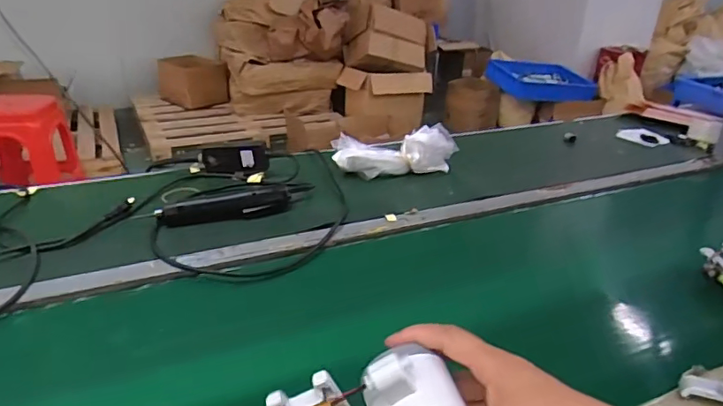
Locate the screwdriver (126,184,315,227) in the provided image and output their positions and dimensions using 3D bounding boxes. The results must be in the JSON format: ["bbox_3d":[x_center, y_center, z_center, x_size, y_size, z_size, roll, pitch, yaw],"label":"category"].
[{"bbox_3d":[-0.209,0.002,0.851,0.258,0.034,0.046,-8,28,-20],"label":"screwdriver"}]

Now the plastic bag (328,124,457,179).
[{"bbox_3d":[0.065,-0.101,1.023,0.236,0.077,0.078,-2,26,-9],"label":"plastic bag"}]

